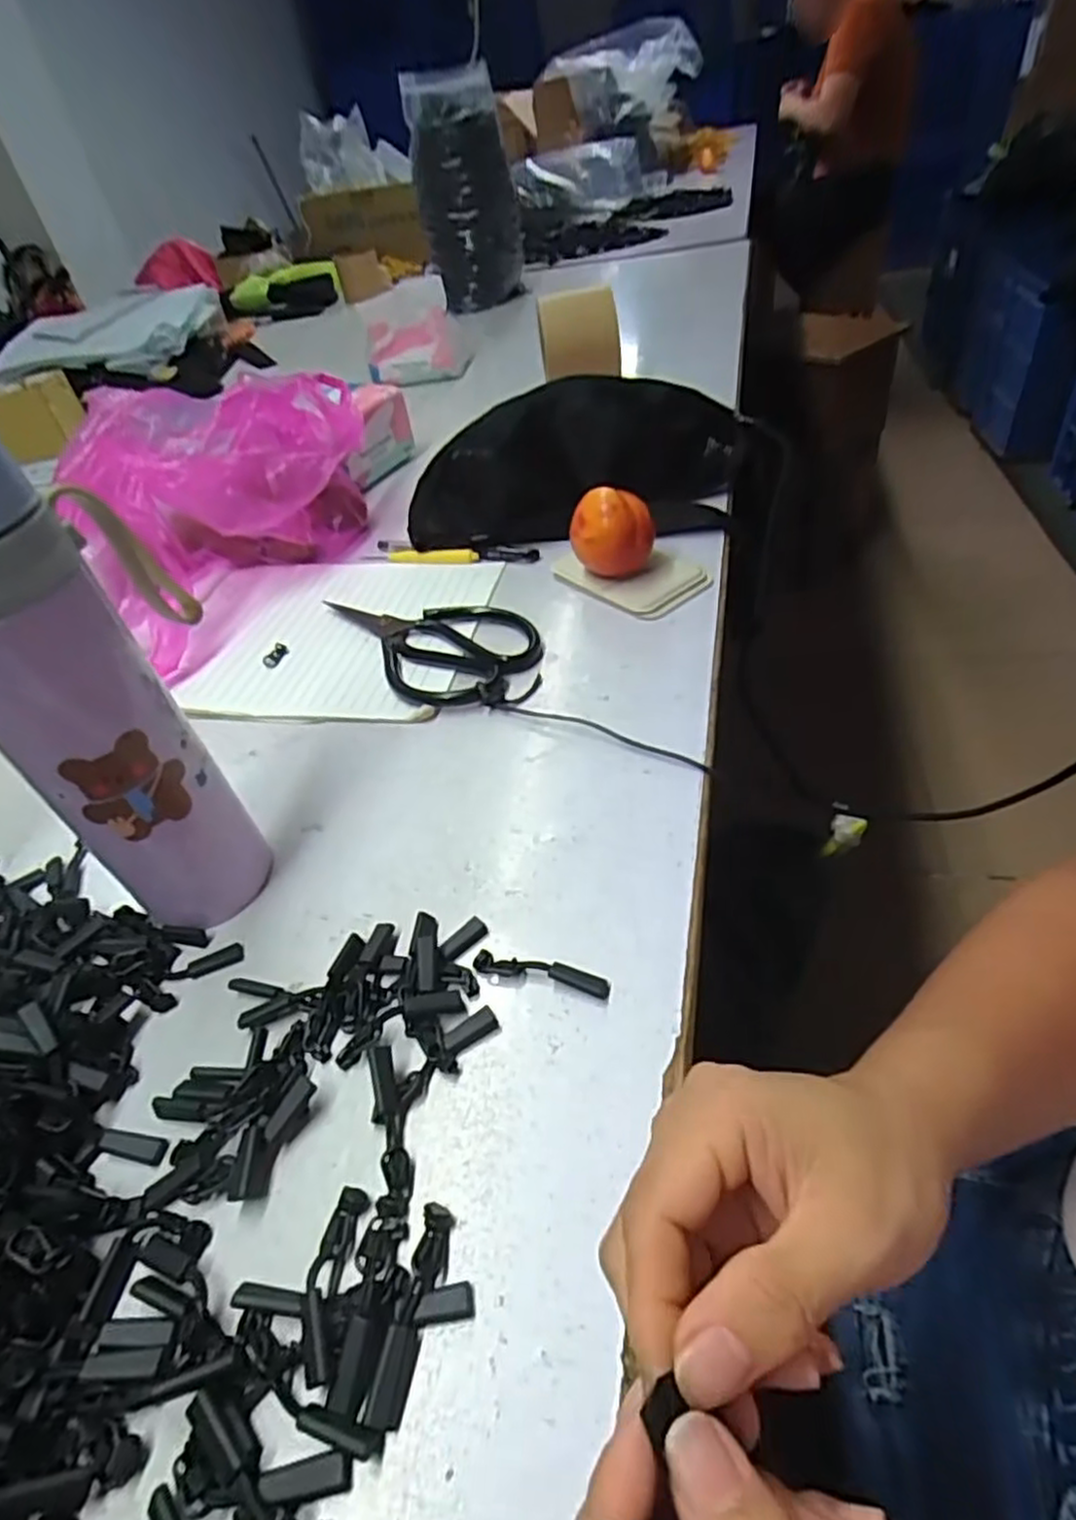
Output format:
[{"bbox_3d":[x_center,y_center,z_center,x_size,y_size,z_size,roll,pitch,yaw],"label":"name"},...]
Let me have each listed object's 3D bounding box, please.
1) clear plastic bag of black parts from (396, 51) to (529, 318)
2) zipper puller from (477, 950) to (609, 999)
[{"bbox_3d":[-0.108,-0.865,1.096,0.152,0.268,0.134,-8,43,2],"label":"clear plastic bag of black parts"},{"bbox_3d":[0.001,0.089,0.303,0.058,0.005,0.010,6,46,17],"label":"zipper puller"}]

